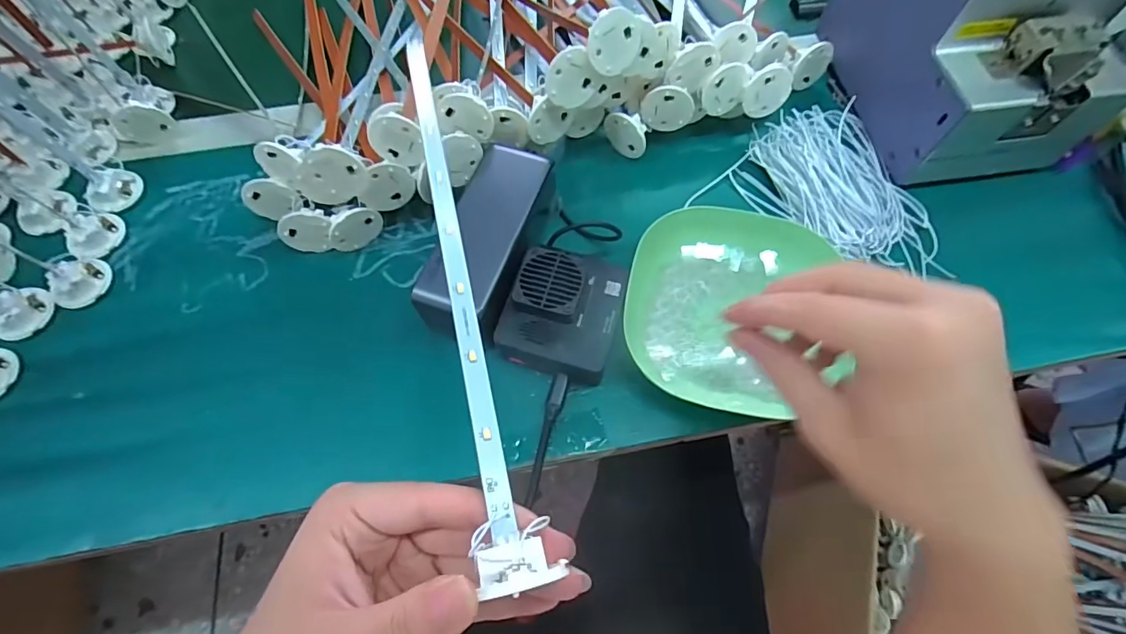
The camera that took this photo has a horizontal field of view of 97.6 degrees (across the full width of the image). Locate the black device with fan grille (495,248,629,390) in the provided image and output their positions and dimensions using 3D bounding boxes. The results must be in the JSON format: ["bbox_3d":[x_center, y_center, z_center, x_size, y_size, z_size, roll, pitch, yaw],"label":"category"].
[{"bbox_3d":[0.001,-0.003,0.318,0.072,0.043,0.083,19,67,9],"label":"black device with fan grille"}]

